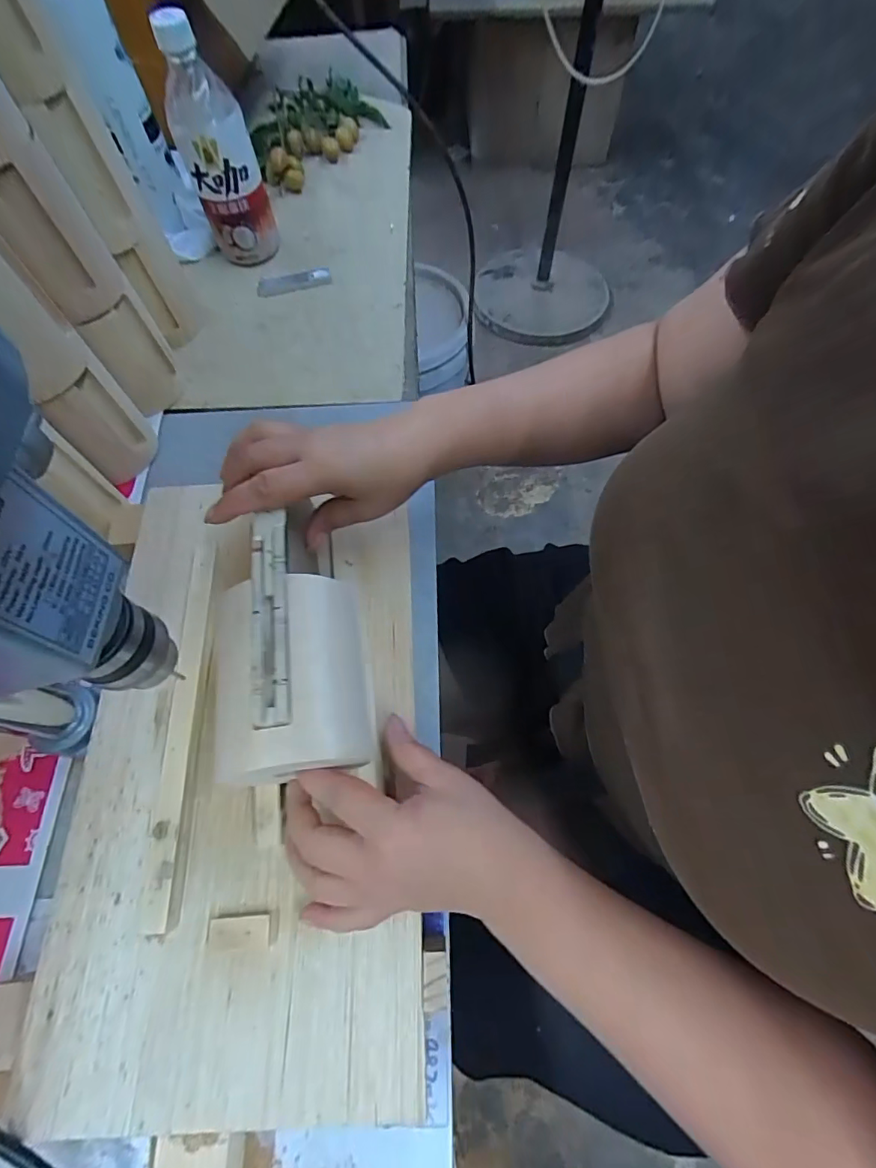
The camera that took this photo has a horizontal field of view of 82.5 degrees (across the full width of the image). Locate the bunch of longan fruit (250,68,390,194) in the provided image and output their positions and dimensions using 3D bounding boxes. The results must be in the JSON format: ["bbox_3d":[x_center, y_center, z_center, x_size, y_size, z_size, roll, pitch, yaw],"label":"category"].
[{"bbox_3d":[-0.150,-0.572,0.618,0.097,0.044,0.196,28,69,14],"label":"bunch of longan fruit"}]

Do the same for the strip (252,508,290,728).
[{"bbox_3d":[-0.089,0.014,0.264,0.018,0.004,0.120,-9,65,-2],"label":"strip"}]

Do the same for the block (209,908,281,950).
[{"bbox_3d":[-0.107,0.191,0.275,0.036,0.009,0.016,-6,65,-1],"label":"block"}]

